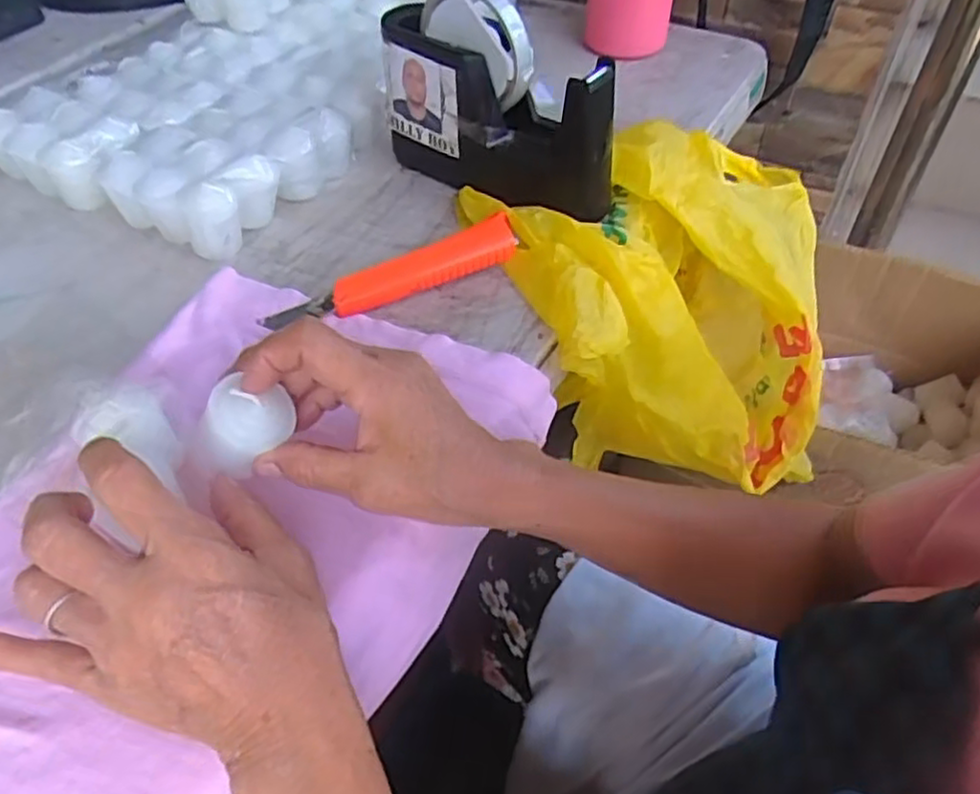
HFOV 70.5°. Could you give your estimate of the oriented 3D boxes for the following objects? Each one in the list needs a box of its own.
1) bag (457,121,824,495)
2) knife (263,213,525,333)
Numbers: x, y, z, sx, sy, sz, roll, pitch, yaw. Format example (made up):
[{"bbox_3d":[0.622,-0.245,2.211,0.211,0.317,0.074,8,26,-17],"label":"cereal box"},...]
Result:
[{"bbox_3d":[0.133,-0.058,0.503,0.236,0.186,0.190,-16,51,-11],"label":"bag"},{"bbox_3d":[-0.059,-0.075,0.434,0.163,0.023,0.026,-24,52,-16],"label":"knife"}]

